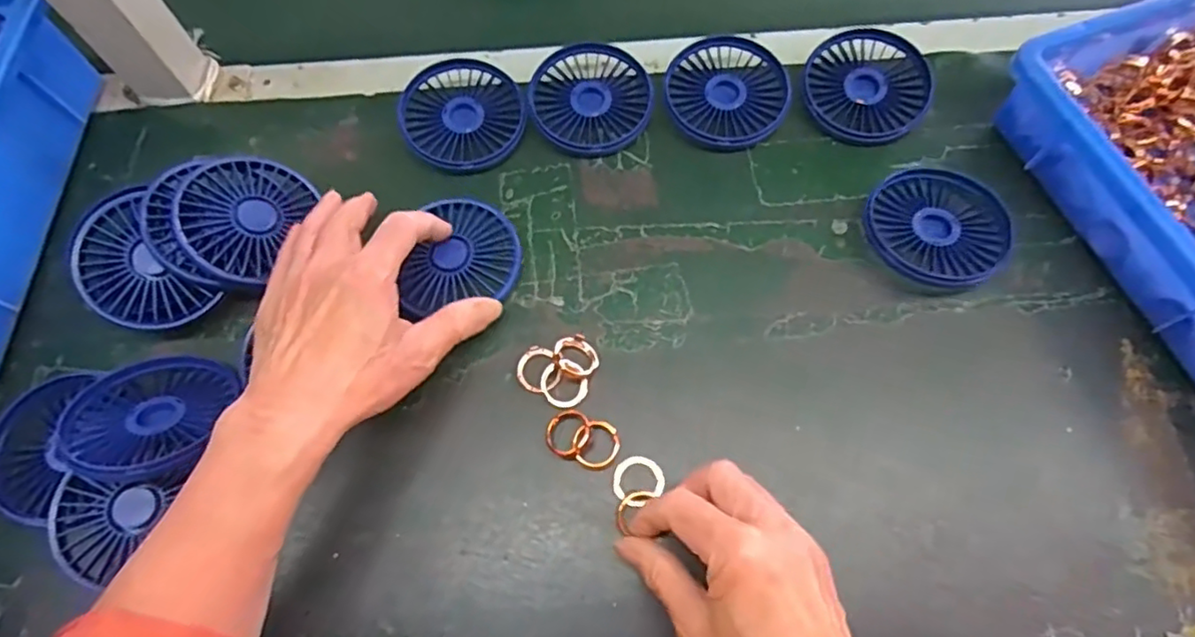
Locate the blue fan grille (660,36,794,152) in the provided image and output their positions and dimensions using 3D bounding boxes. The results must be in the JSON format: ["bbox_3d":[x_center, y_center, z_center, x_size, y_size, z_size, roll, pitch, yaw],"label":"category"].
[{"bbox_3d":[0.093,-0.162,0.443,0.086,0.015,0.088,-1,69,2],"label":"blue fan grille"}]

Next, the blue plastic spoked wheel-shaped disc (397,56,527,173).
[{"bbox_3d":[-0.097,-0.145,0.443,0.085,0.019,0.091,-1,69,2],"label":"blue plastic spoked wheel-shaped disc"}]

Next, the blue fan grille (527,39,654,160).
[{"bbox_3d":[-0.005,-0.158,0.443,0.084,0.019,0.085,-1,69,2],"label":"blue fan grille"}]

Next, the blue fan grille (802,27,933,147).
[{"bbox_3d":[0.191,-0.166,0.441,0.084,0.015,0.090,-1,69,2],"label":"blue fan grille"}]

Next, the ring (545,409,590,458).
[{"bbox_3d":[-0.017,0.067,0.360,0.023,0.005,0.029,21,72,10],"label":"ring"}]

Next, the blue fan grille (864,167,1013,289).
[{"bbox_3d":[0.216,-0.061,0.397,0.083,0.020,0.080,-1,69,2],"label":"blue fan grille"}]

